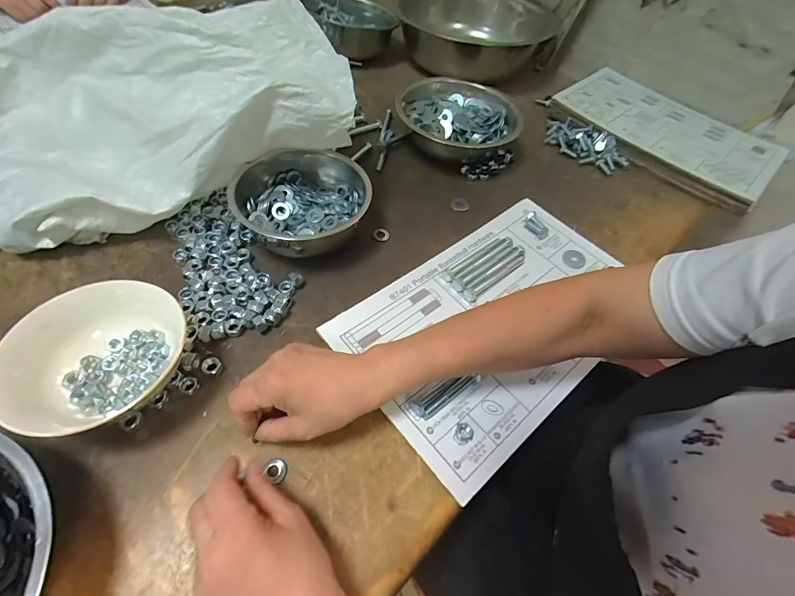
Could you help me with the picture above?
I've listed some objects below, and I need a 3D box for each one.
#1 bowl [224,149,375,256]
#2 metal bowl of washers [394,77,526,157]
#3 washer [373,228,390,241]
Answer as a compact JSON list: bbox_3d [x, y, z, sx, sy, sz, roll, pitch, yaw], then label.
[{"bbox_3d":[-0.119,-0.121,0.489,0.164,0.083,0.158,0,51,0],"label":"bowl"},{"bbox_3d":[0.105,-0.296,0.629,0.199,0.075,0.189,2,56,-4],"label":"metal bowl of washers"},{"bbox_3d":[-0.023,-0.089,0.517,0.022,0.004,0.022,3,67,-8],"label":"washer"}]

